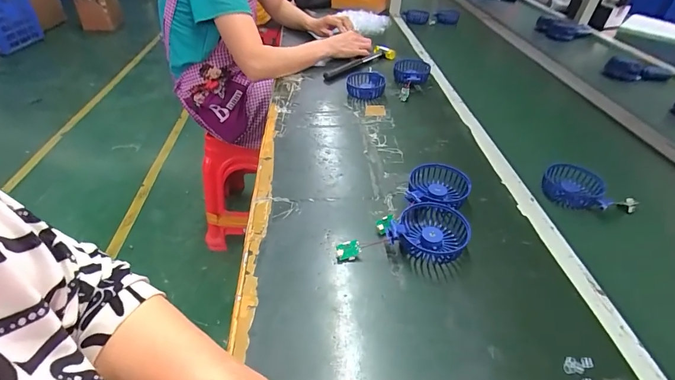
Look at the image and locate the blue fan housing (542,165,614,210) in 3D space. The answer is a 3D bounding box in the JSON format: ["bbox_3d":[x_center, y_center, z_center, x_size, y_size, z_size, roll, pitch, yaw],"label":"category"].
[{"bbox_3d":[0.391,-0.005,0.596,0.090,0.029,0.087,0,40,0],"label":"blue fan housing"}]

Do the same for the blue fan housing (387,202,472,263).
[{"bbox_3d":[0.124,0.053,0.479,0.093,0.033,0.084,19,44,21],"label":"blue fan housing"}]

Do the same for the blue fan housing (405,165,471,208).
[{"bbox_3d":[0.150,0.002,0.539,0.086,0.034,0.091,0,40,0],"label":"blue fan housing"}]

